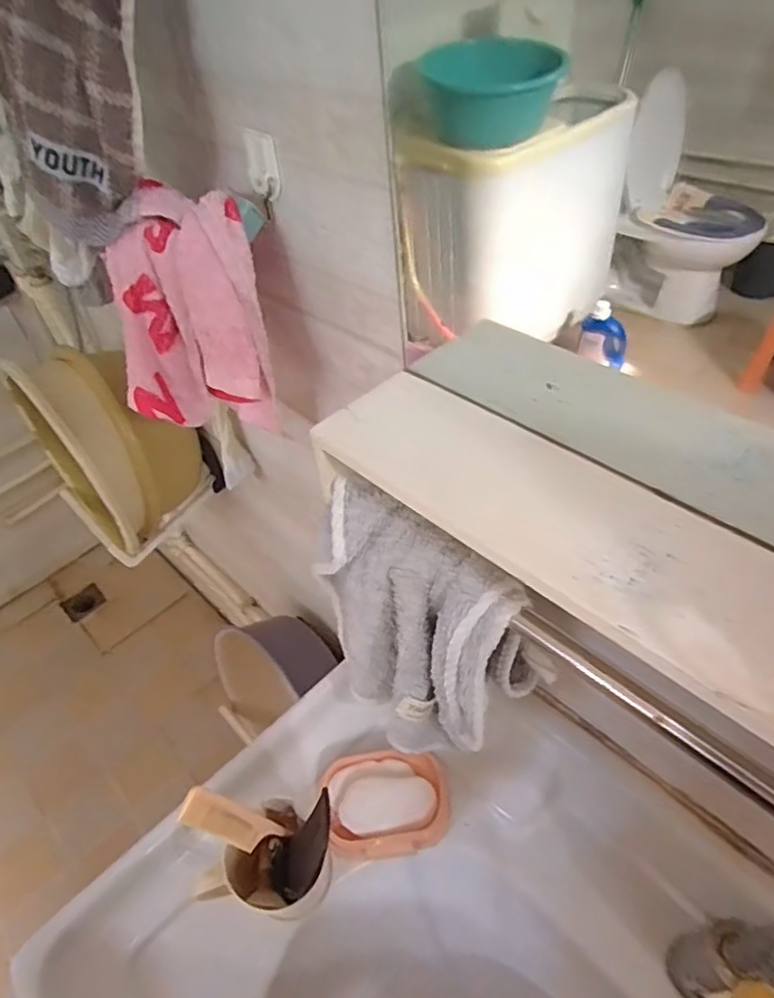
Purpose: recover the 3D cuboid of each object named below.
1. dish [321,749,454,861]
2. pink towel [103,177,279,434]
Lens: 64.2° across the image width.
[{"bbox_3d":[0.002,0.291,0.596,0.116,0.025,0.092,-11,45,-4],"label":"dish"},{"bbox_3d":[-0.167,-0.145,0.532,0.138,0.195,0.090,1,46,9],"label":"pink towel"}]

